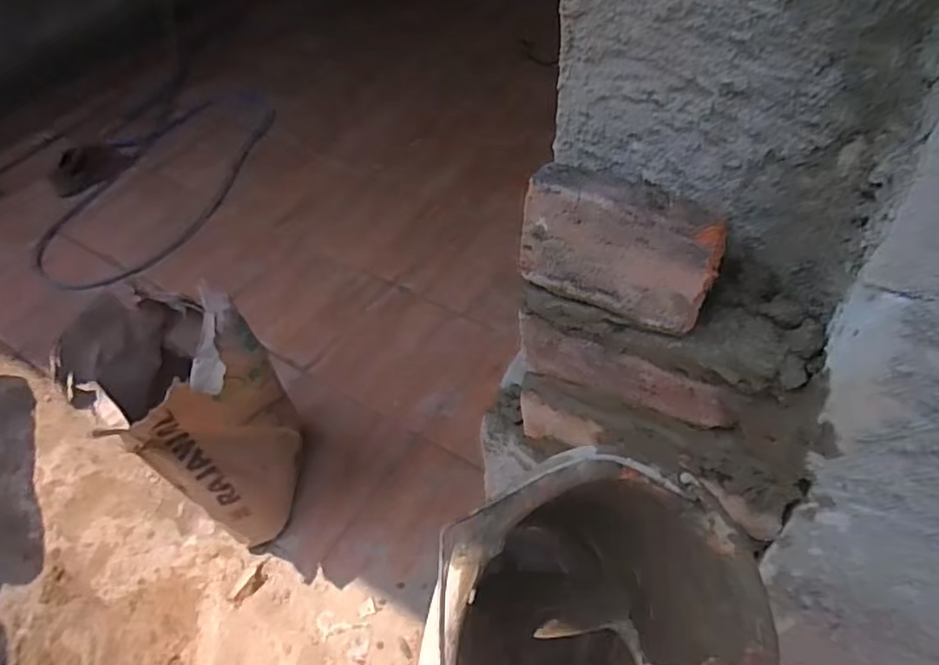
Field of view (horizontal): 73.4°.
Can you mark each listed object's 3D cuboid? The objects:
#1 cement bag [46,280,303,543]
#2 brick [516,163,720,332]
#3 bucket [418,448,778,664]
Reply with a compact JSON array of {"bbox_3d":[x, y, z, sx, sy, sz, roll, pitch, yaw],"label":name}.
[{"bbox_3d":[-0.547,0.188,1.297,0.264,0.539,0.301,13,50,15],"label":"cement bag"},{"bbox_3d":[0.113,-0.066,0.477,0.141,0.094,0.049,20,53,20],"label":"brick"},{"bbox_3d":[0.059,0.224,0.484,0.250,0.208,0.252,5,76,-23],"label":"bucket"}]

